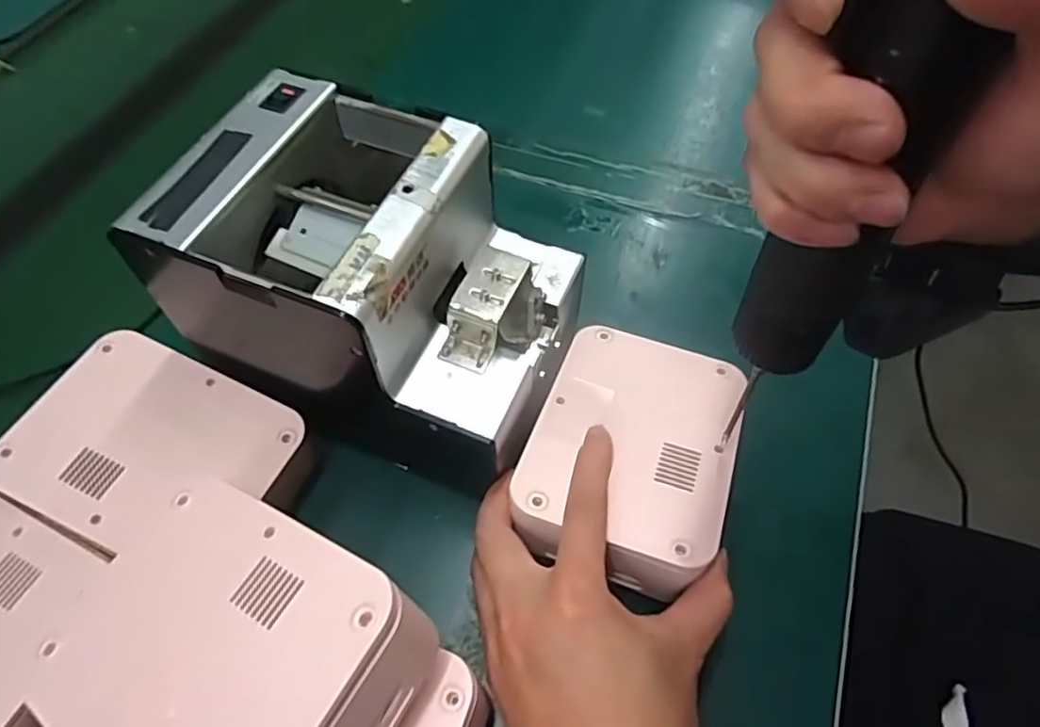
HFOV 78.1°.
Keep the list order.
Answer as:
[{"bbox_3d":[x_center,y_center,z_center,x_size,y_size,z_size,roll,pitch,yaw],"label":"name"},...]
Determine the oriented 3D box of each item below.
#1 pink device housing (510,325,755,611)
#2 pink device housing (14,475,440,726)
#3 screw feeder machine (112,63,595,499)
[{"bbox_3d":[0.058,0.041,0.330,0.096,0.030,0.129,17,56,10],"label":"pink device housing"},{"bbox_3d":[-0.109,0.108,0.242,0.145,0.045,0.099,15,57,32],"label":"pink device housing"},{"bbox_3d":[-0.064,-0.037,0.338,0.175,0.147,0.124,17,59,15],"label":"screw feeder machine"}]

